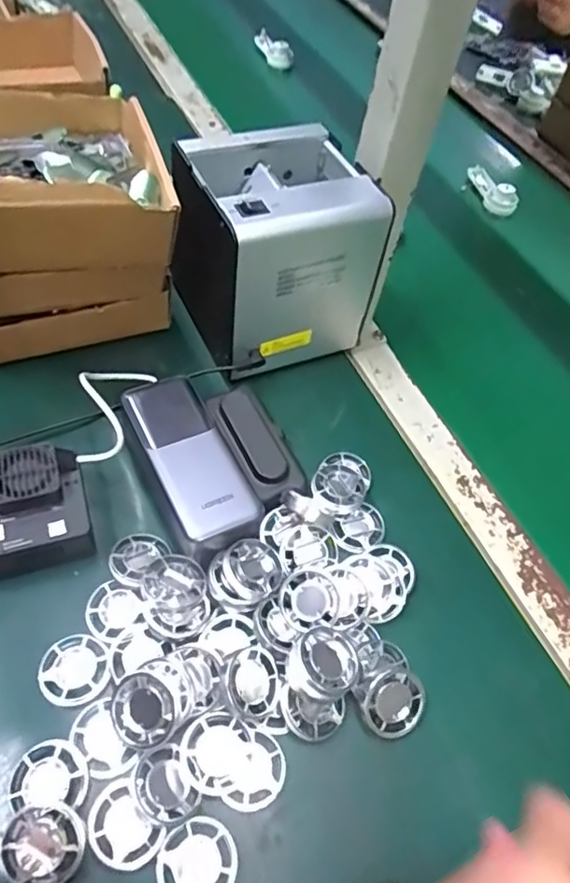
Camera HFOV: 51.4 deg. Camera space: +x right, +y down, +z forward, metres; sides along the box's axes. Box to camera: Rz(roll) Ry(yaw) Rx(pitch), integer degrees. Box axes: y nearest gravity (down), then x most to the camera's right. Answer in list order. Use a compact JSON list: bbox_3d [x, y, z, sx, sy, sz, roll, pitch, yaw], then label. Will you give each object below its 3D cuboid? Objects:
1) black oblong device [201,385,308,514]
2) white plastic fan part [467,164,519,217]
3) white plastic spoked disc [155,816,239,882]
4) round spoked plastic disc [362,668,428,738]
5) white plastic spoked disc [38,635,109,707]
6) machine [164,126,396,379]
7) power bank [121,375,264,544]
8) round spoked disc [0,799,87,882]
[{"bbox_3d":[-0.021,0.001,0.449,0.045,0.019,0.104,-21,57,-19],"label":"black oblong device"},{"bbox_3d":[0.264,-0.334,0.766,0.039,0.031,0.099,-6,55,-14],"label":"white plastic fan part"},{"bbox_3d":[-0.045,0.217,0.303,0.040,0.009,0.039,2,52,-3],"label":"white plastic spoked disc"},{"bbox_3d":[0.065,0.156,0.352,0.039,0.005,0.037,2,82,-14],"label":"round spoked plastic disc"},{"bbox_3d":[-0.123,0.133,0.346,0.039,0.004,0.038,2,52,-3],"label":"white plastic spoked disc"},{"bbox_3d":[-0.010,-0.154,0.487,0.134,0.139,0.123,-18,59,-22],"label":"machine"},{"bbox_3d":[-0.067,0.012,0.412,0.051,0.030,0.128,-21,60,-23],"label":"power bank"},{"bbox_3d":[-0.119,0.200,0.293,0.037,0.015,0.036,-21,57,-19],"label":"round spoked disc"}]

